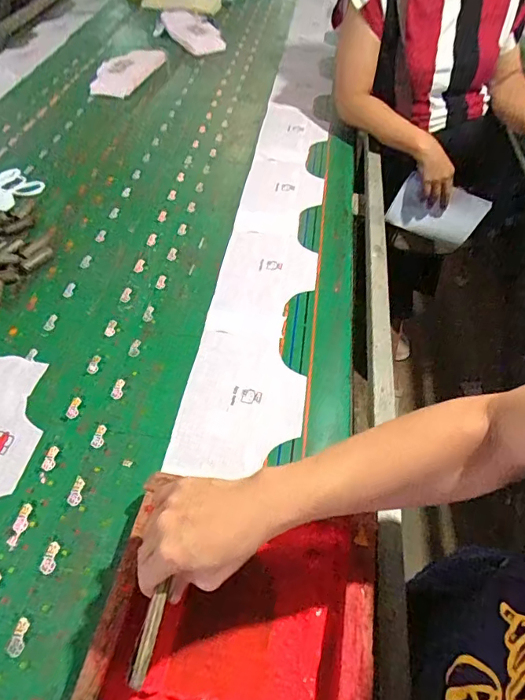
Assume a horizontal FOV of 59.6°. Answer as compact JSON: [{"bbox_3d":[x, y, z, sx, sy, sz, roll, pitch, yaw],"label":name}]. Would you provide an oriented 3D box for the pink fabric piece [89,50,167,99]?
[{"bbox_3d":[-0.406,-0.828,1.354,0.156,0.034,0.260,14,53,11],"label":"pink fabric piece"}]

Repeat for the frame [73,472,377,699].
[{"bbox_3d":[-0.024,0.271,0.450,0.254,0.055,0.232,8,52,7],"label":"frame"}]

